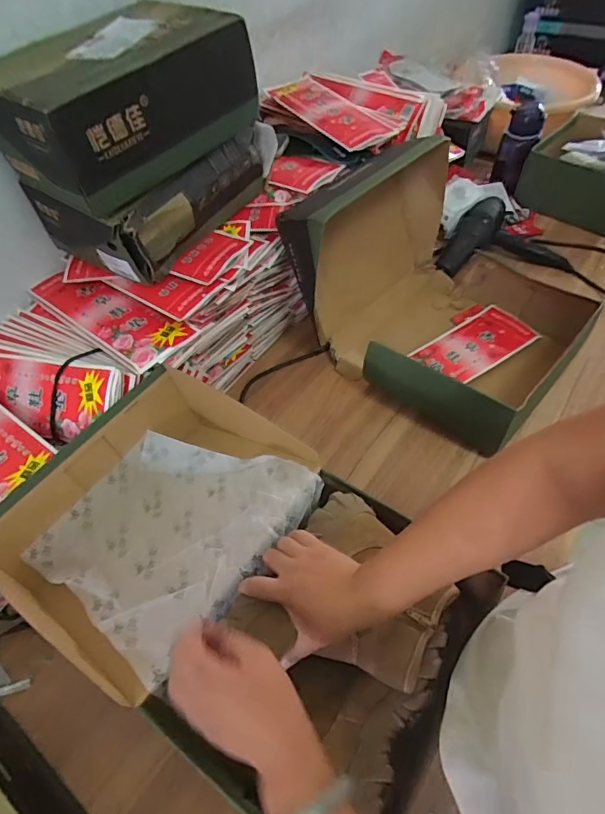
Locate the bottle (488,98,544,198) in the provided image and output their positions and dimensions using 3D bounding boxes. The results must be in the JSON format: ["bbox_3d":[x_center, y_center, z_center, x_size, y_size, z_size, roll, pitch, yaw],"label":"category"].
[{"bbox_3d":[0.508,-0.615,1.092,0.070,0.182,0.060,24,29,19],"label":"bottle"}]

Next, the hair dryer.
[{"bbox_3d":[0.444,-0.341,0.980,0.256,0.073,0.222,21,57,17],"label":"hair dryer"}]

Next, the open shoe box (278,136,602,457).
[{"bbox_3d":[0.248,-0.219,0.796,0.446,0.298,0.378,37,63,26],"label":"open shoe box"}]

